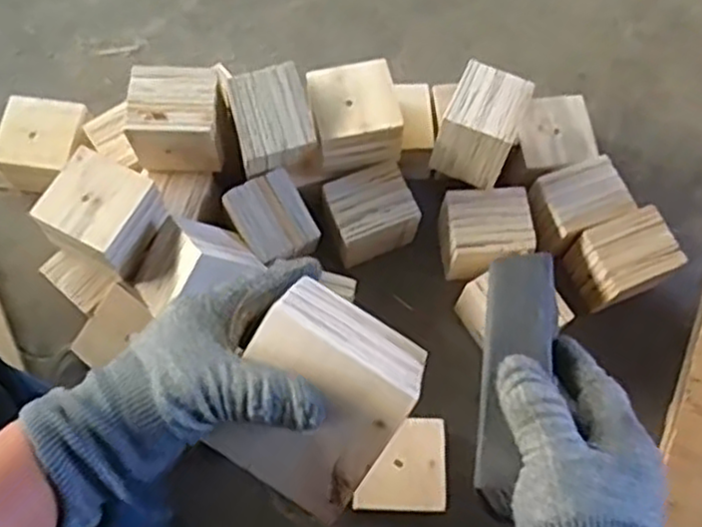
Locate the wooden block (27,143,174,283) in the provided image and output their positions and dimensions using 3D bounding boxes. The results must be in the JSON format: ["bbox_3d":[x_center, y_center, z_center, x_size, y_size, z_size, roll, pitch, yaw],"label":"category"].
[{"bbox_3d":[-0.262,-0.052,0.784,0.102,0.069,0.098,26,73,9],"label":"wooden block"}]

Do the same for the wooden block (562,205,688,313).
[{"bbox_3d":[0.320,0.000,0.880,0.101,0.093,0.083,-20,70,-7],"label":"wooden block"}]

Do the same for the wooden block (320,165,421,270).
[{"bbox_3d":[0.021,-0.058,0.872,0.098,0.068,0.084,-20,72,-7],"label":"wooden block"}]

